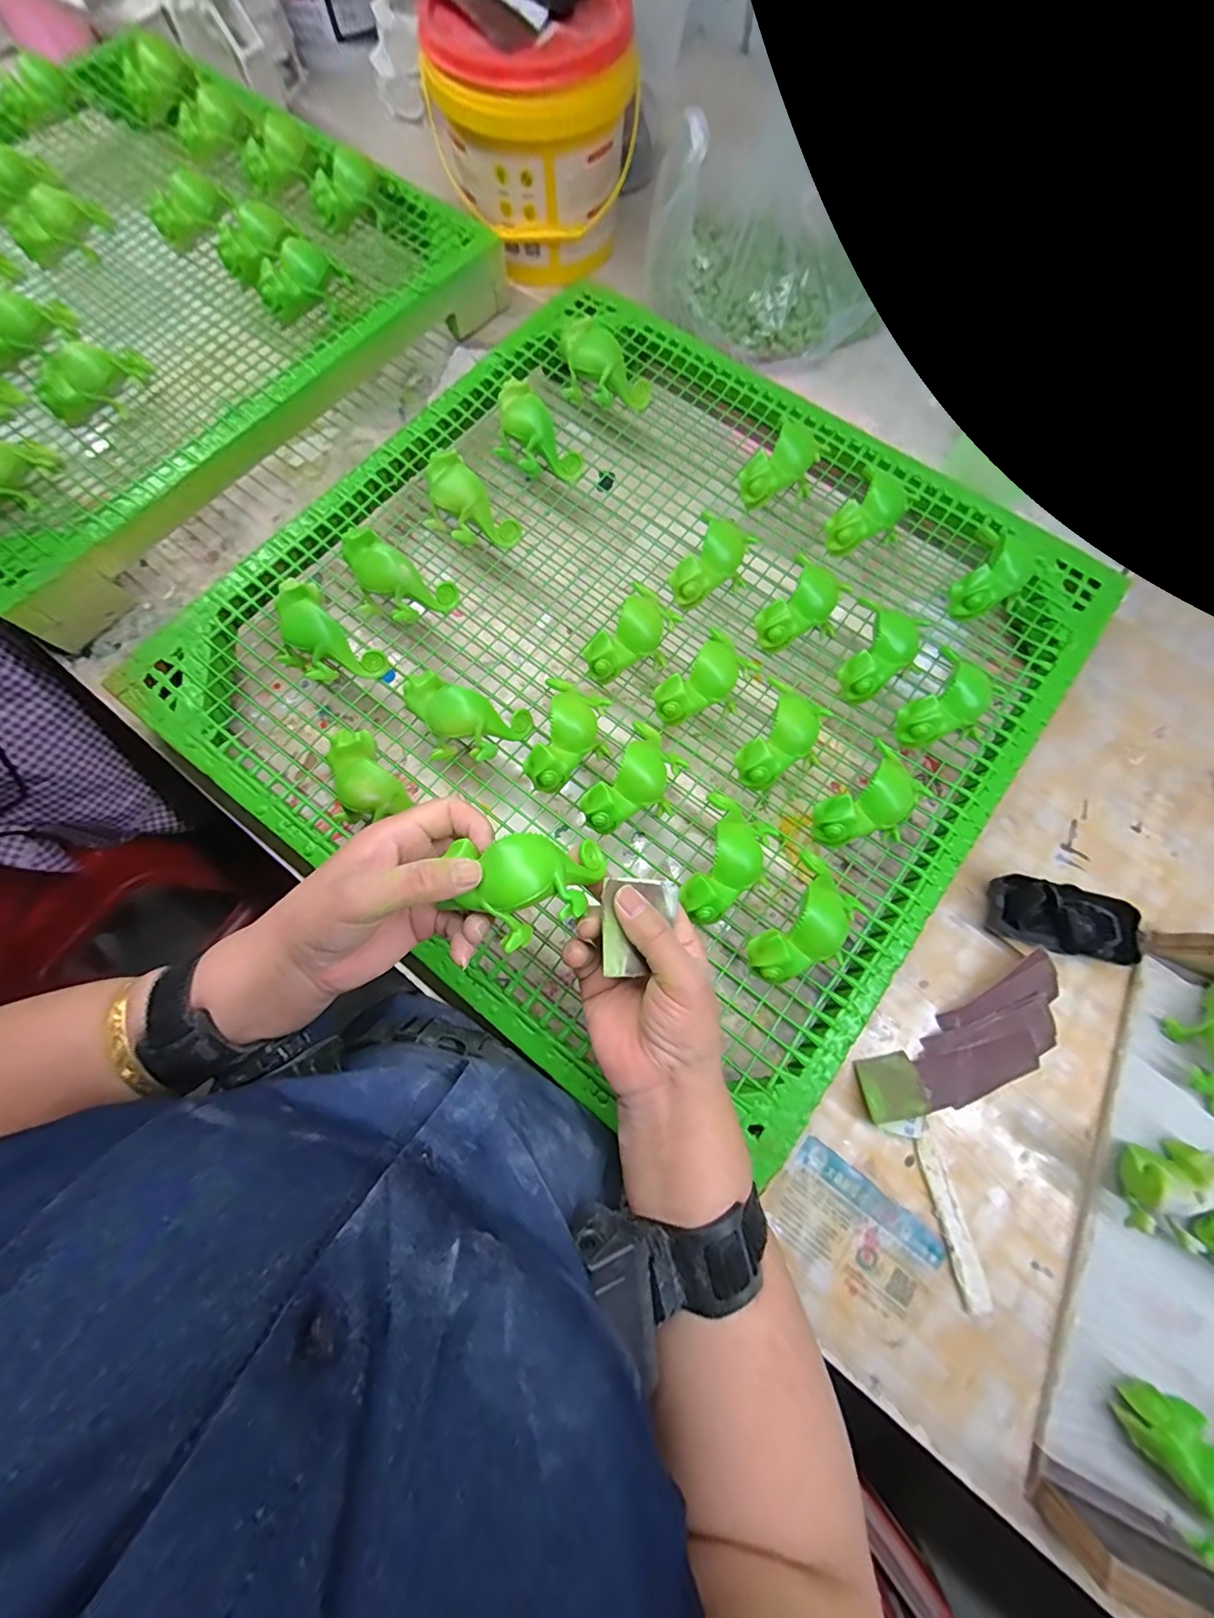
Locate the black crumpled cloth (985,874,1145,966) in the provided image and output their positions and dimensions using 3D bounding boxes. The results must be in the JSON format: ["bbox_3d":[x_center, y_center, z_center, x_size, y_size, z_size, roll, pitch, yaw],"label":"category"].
[{"bbox_3d":[0.359,0.087,0.407,0.109,0.032,0.051,11,76,3],"label":"black crumpled cloth"}]

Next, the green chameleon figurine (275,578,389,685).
[{"bbox_3d":[-0.229,-0.133,0.402,0.089,0.039,0.059,42,80,10],"label":"green chameleon figurine"}]

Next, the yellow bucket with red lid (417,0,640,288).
[{"bbox_3d":[-0.077,-0.719,0.536,0.195,0.167,0.178,-8,76,-2],"label":"yellow bucket with red lid"}]

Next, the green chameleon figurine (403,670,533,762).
[{"bbox_3d":[-0.113,-0.064,0.396,0.095,0.046,0.057,16,76,4],"label":"green chameleon figurine"}]

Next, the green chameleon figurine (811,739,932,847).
[{"bbox_3d":[0.195,-0.005,0.374,0.094,0.041,0.060,-38,79,-9],"label":"green chameleon figurine"}]

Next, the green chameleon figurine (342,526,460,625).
[{"bbox_3d":[-0.178,-0.186,0.424,0.092,0.050,0.054,21,77,5],"label":"green chameleon figurine"}]

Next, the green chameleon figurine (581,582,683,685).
[{"bbox_3d":[0.024,-0.139,0.418,0.051,0.050,0.092,40,79,10],"label":"green chameleon figurine"}]

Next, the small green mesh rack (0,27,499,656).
[{"bbox_3d":[-0.517,-0.552,0.524,0.585,0.096,0.574,41,79,10],"label":"small green mesh rack"}]

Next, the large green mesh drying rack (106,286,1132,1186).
[{"bbox_3d":[0.026,-0.139,0.438,0.613,0.092,0.615,39,79,9],"label":"large green mesh drying rack"}]

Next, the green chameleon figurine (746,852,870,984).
[{"bbox_3d":[0.140,0.081,0.351,0.052,0.042,0.095,36,78,9],"label":"green chameleon figurine"}]

